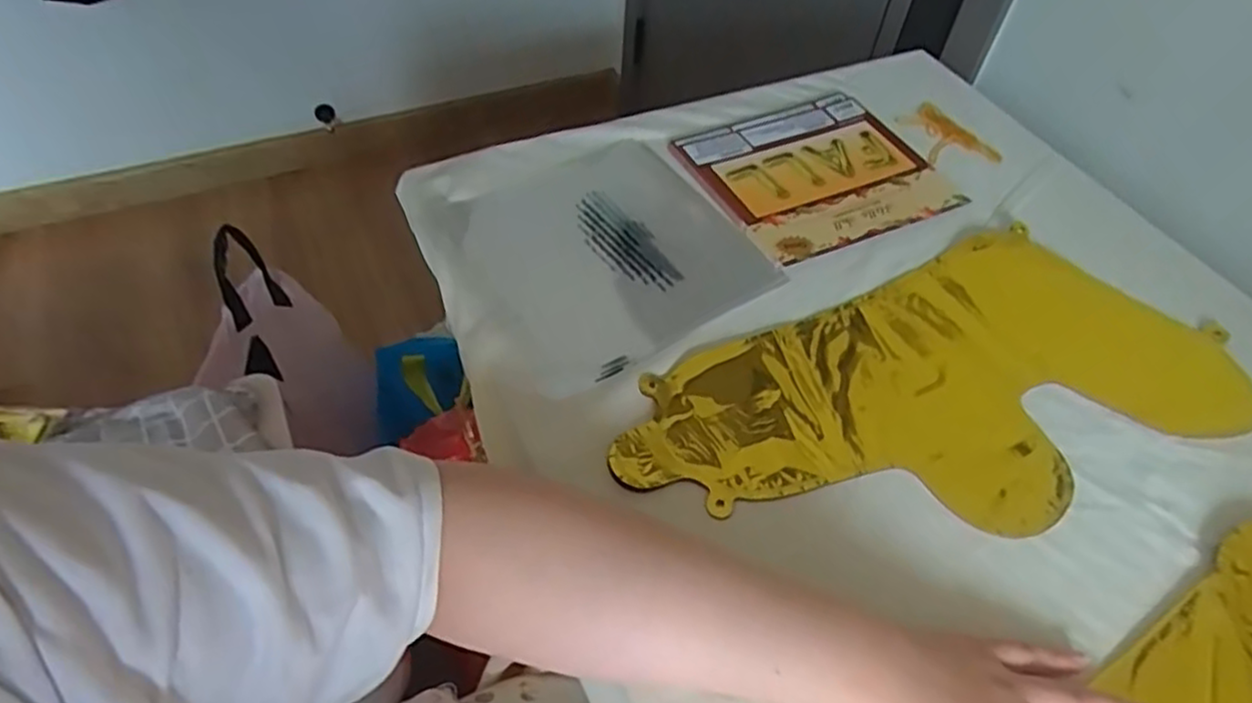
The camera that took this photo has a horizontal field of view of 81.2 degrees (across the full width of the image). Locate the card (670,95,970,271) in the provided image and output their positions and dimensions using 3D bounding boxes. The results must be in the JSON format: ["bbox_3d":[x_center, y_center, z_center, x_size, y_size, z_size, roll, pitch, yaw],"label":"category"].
[{"bbox_3d":[0.165,-0.156,0.628,0.194,0.005,0.173,-20,55,-19],"label":"card"}]

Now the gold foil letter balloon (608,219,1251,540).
[{"bbox_3d":[0.208,0.025,0.488,0.426,0.006,0.197,-18,55,-17],"label":"gold foil letter balloon"}]

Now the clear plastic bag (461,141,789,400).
[{"bbox_3d":[-0.021,-0.077,0.551,0.210,0.010,0.197,-28,58,-24],"label":"clear plastic bag"}]

